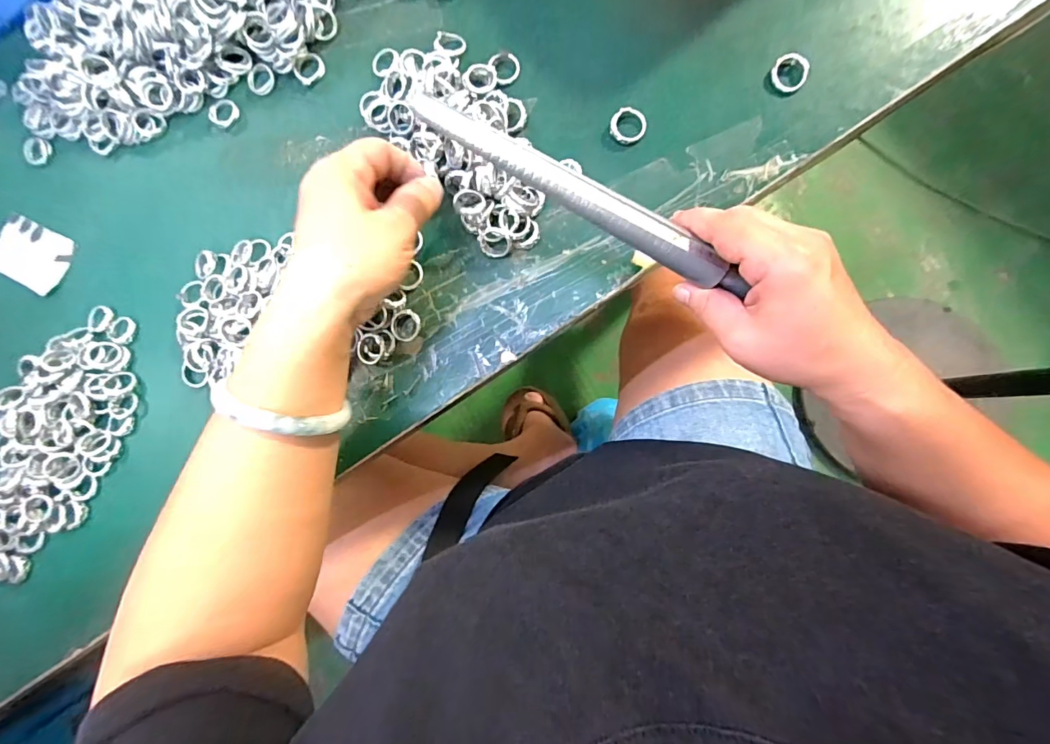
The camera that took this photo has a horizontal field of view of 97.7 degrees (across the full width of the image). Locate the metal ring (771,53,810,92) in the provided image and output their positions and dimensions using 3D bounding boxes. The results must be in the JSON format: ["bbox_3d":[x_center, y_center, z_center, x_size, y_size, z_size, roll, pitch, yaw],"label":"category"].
[{"bbox_3d":[0.166,-0.188,0.287,0.022,0.006,0.023,-1,85,9],"label":"metal ring"}]

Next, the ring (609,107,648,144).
[{"bbox_3d":[0.068,-0.162,0.302,0.023,0.007,0.024,6,86,9],"label":"ring"}]

